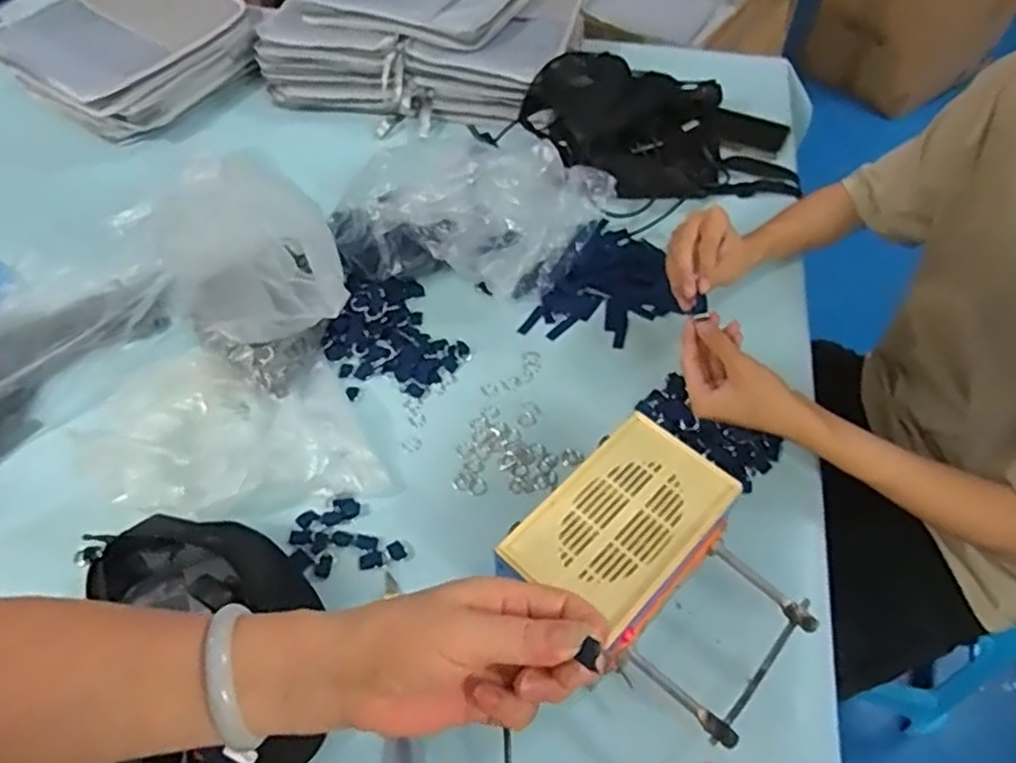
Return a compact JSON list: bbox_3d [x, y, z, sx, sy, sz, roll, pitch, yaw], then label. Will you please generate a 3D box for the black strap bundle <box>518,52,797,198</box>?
[{"bbox_3d":[0.219,-0.364,0.978,0.381,0.110,0.218,-5,54,-3],"label":"black strap bundle"}]

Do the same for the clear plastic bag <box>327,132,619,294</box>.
[{"bbox_3d":[-0.041,-0.199,0.851,0.318,0.138,0.165,3,54,3],"label":"clear plastic bag"}]

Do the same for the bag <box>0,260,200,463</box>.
[{"bbox_3d":[-0.540,-0.025,0.779,0.339,0.079,0.206,-36,61,-23],"label":"bag"}]

